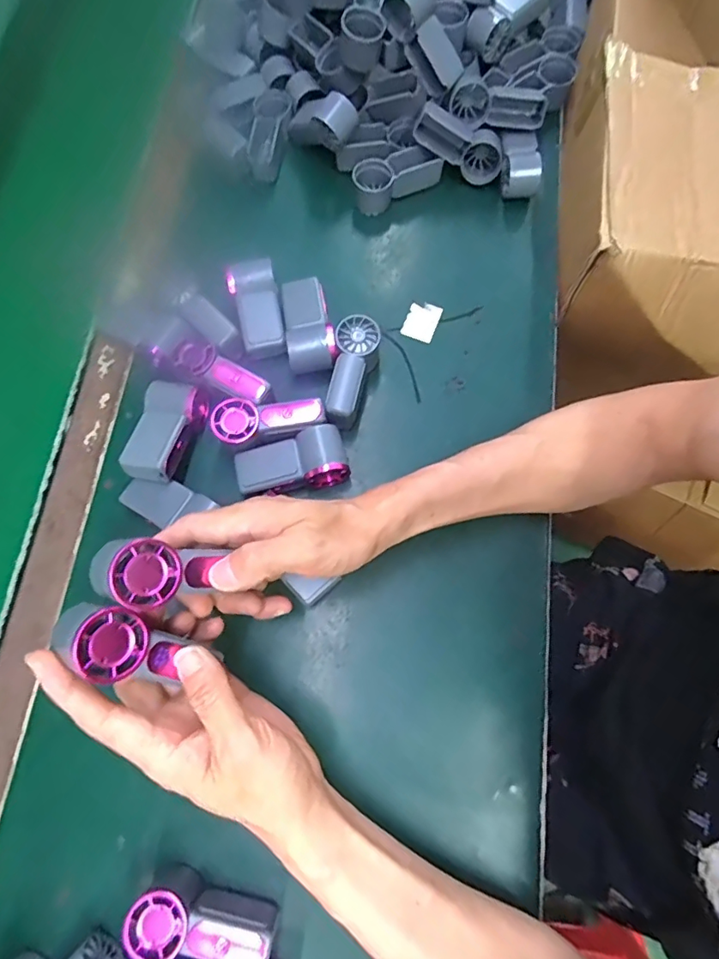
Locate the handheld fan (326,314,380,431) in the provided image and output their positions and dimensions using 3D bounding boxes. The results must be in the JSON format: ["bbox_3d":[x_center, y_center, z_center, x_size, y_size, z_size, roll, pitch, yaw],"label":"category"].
[{"bbox_3d":[-0.007,-0.092,0.460,0.034,0.046,0.092,11,74,6],"label":"handheld fan"}]

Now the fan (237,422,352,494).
[{"bbox_3d":[-0.058,-0.012,0.443,0.089,0.035,0.048,-17,73,-3],"label":"fan"}]

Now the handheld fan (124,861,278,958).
[{"bbox_3d":[-0.103,0.297,0.348,0.089,0.047,0.035,15,75,7],"label":"handheld fan"}]

